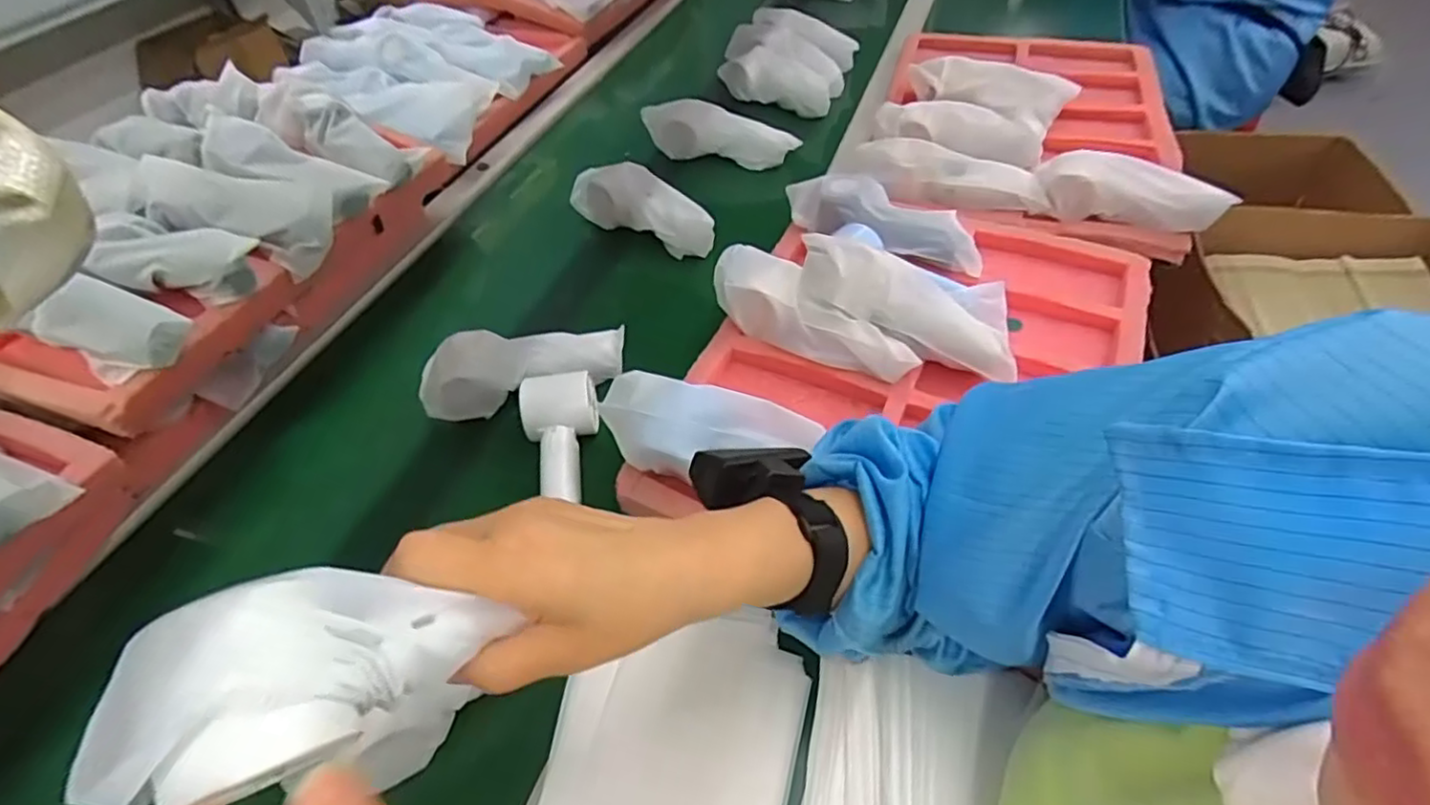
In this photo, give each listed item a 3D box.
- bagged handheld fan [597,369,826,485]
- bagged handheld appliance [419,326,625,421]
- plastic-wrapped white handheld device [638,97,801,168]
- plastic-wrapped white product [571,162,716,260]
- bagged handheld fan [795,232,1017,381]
[{"bbox_3d":[-0.009,0.022,0.480,0.156,0.052,0.055,14,50,16],"label":"bagged handheld fan"},{"bbox_3d":[-0.168,-0.033,0.580,0.188,0.058,0.050,-12,48,-8],"label":"bagged handheld appliance"},{"bbox_3d":[0.005,-0.335,0.825,0.190,0.065,0.031,10,49,12],"label":"plastic-wrapped white handheld device"},{"bbox_3d":[-0.084,-0.218,0.736,0.189,0.057,0.052,31,56,28],"label":"plastic-wrapped white product"},{"bbox_3d":[0.159,-0.085,0.549,0.184,0.054,0.067,25,52,7],"label":"bagged handheld fan"}]

